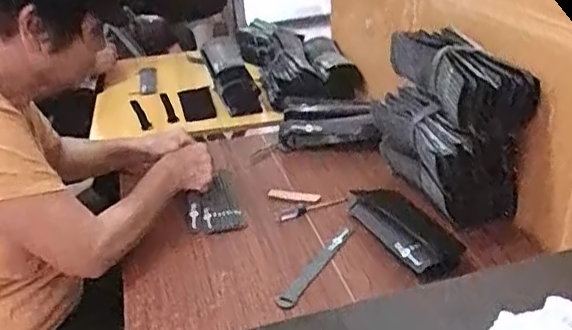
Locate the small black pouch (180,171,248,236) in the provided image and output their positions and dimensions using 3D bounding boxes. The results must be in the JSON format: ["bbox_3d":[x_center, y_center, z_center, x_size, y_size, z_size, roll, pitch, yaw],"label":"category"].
[{"bbox_3d":[-0.118,0.064,0.935,0.086,0.040,0.110,-11,29,-13],"label":"small black pouch"}]

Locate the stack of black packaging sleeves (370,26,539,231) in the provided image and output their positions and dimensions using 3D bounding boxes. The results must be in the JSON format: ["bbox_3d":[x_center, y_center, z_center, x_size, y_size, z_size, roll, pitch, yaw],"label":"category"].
[{"bbox_3d":[0.240,-0.059,0.874,0.139,0.242,0.205,-11,29,-12],"label":"stack of black packaging sleeves"}]

